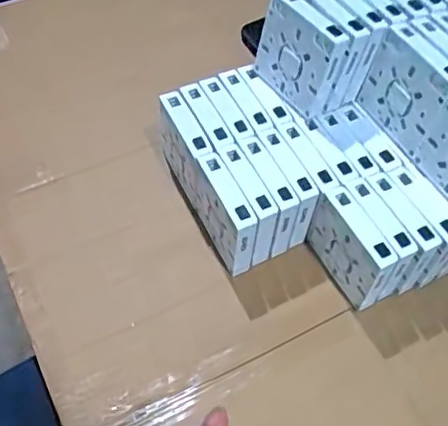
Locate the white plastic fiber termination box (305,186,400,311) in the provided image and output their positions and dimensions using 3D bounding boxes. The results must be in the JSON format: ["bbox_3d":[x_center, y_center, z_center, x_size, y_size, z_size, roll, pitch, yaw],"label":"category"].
[{"bbox_3d":[0.114,0.033,0.520,0.024,0.082,0.091,-25,60,-17],"label":"white plastic fiber termination box"}]

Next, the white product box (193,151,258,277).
[{"bbox_3d":[0.000,0.001,0.535,0.025,0.078,0.090,-21,59,-15],"label":"white product box"}]

